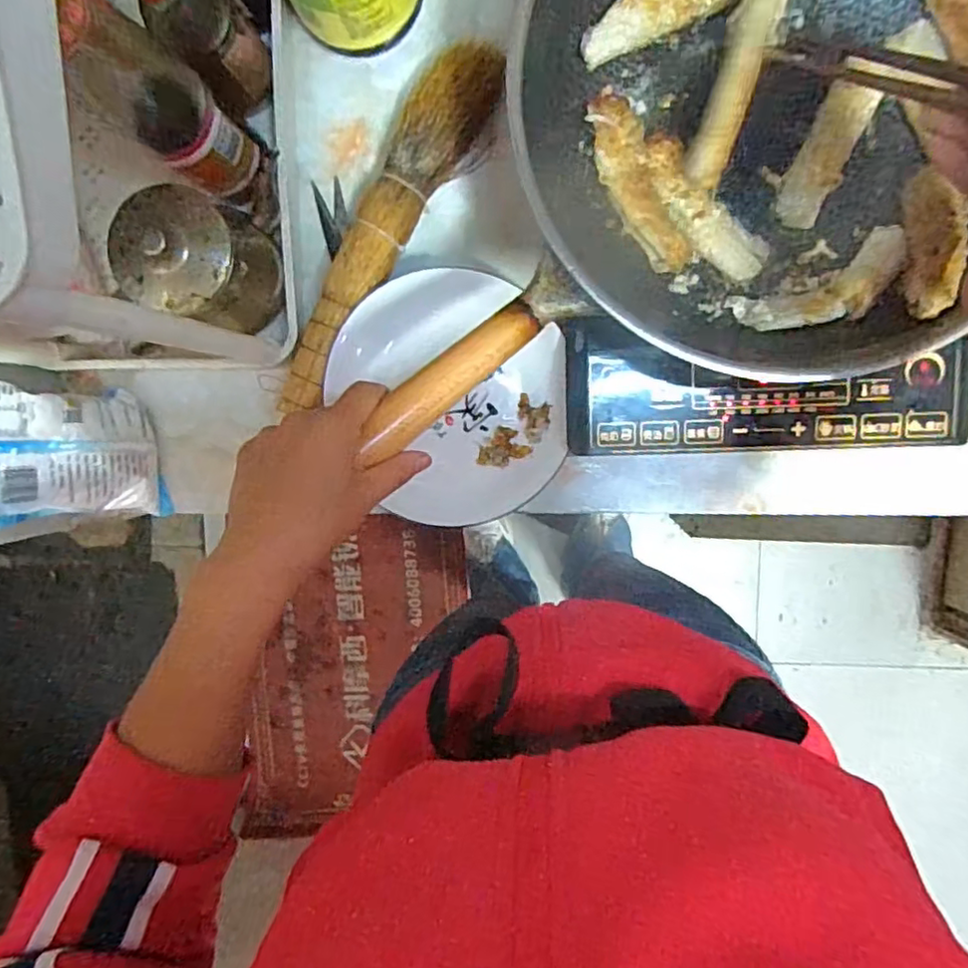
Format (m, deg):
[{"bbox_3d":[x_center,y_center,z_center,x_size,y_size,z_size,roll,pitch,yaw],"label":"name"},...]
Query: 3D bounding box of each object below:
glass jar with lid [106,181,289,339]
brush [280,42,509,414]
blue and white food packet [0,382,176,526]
[{"bbox_3d":[-0.198,-0.153,0.445,0.080,0.090,0.078,0,96,5],"label":"glass jar with lid"},{"bbox_3d":[-0.077,-0.188,0.488,0.057,0.048,0.300,34,97,1],"label":"brush"},{"bbox_3d":[-0.327,-0.026,0.484,0.030,0.161,0.110,-4,91,42],"label":"blue and white food packet"}]

